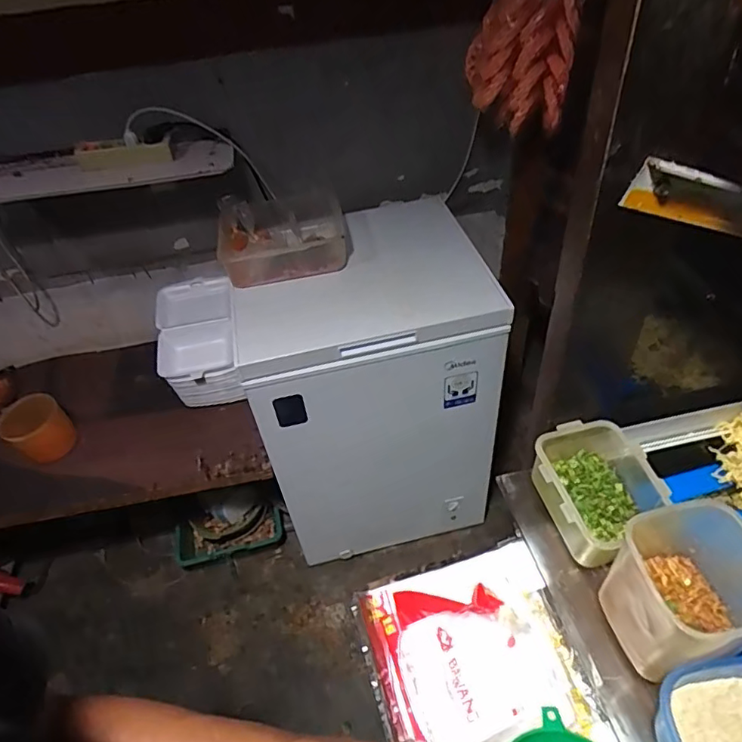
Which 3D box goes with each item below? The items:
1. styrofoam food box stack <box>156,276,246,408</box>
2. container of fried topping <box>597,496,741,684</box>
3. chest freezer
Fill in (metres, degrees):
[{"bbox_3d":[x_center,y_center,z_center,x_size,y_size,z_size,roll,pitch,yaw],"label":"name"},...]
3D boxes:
[{"bbox_3d":[-0.413,-0.064,1.321,0.179,0.197,0.281,-12,45,-6],"label":"styrofoam food box stack"},{"bbox_3d":[0.242,0.171,0.417,0.089,0.105,0.091,-12,45,-6],"label":"container of fried topping"},{"bbox_3d":[-0.004,0.039,1.479,0.572,0.770,0.523,-13,45,-6],"label":"chest freezer"}]

